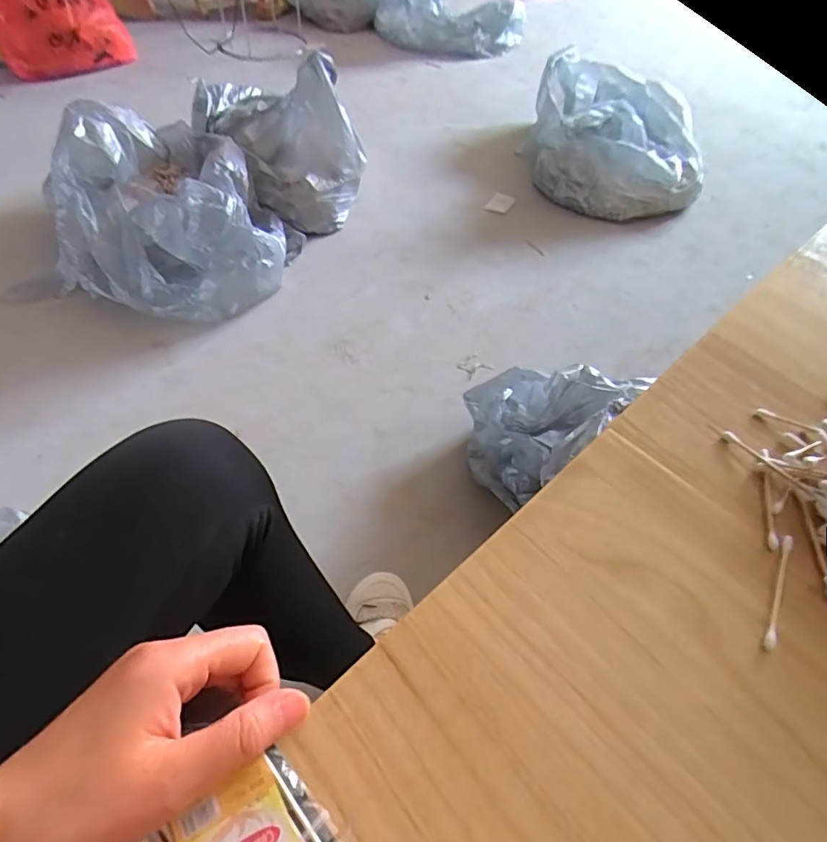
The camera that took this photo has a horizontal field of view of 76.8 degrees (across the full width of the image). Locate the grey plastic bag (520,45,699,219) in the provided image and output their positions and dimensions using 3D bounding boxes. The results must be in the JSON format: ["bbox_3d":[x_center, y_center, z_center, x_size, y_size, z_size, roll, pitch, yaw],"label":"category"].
[{"bbox_3d":[0.592,-0.806,1.476,0.541,0.347,0.402,3,52,1],"label":"grey plastic bag"}]

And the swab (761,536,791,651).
[{"bbox_3d":[0.193,0.089,0.276,0.005,0.004,0.069,26,56,18],"label":"swab"}]

